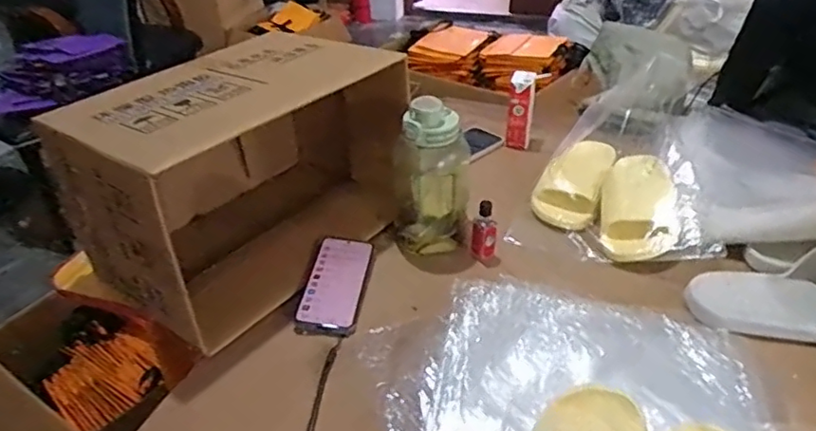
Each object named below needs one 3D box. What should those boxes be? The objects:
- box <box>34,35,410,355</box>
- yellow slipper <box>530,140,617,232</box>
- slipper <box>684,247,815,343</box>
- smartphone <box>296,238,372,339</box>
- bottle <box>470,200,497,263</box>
[{"bbox_3d":[-0.233,-0.057,0.856,0.422,0.303,0.308,-31,43,-34],"label":"box"},{"bbox_3d":[0.273,-0.059,0.973,0.105,0.061,0.208,14,38,23],"label":"yellow slipper"},{"bbox_3d":[0.496,0.094,0.747,0.264,0.072,0.113,3,35,8],"label":"slipper"},{"bbox_3d":[-0.096,0.092,0.801,0.076,0.016,0.173,14,39,-1],"label":"smartphone"},{"bbox_3d":[0.107,0.021,0.838,0.034,0.090,0.037,3,35,8],"label":"bottle"}]

